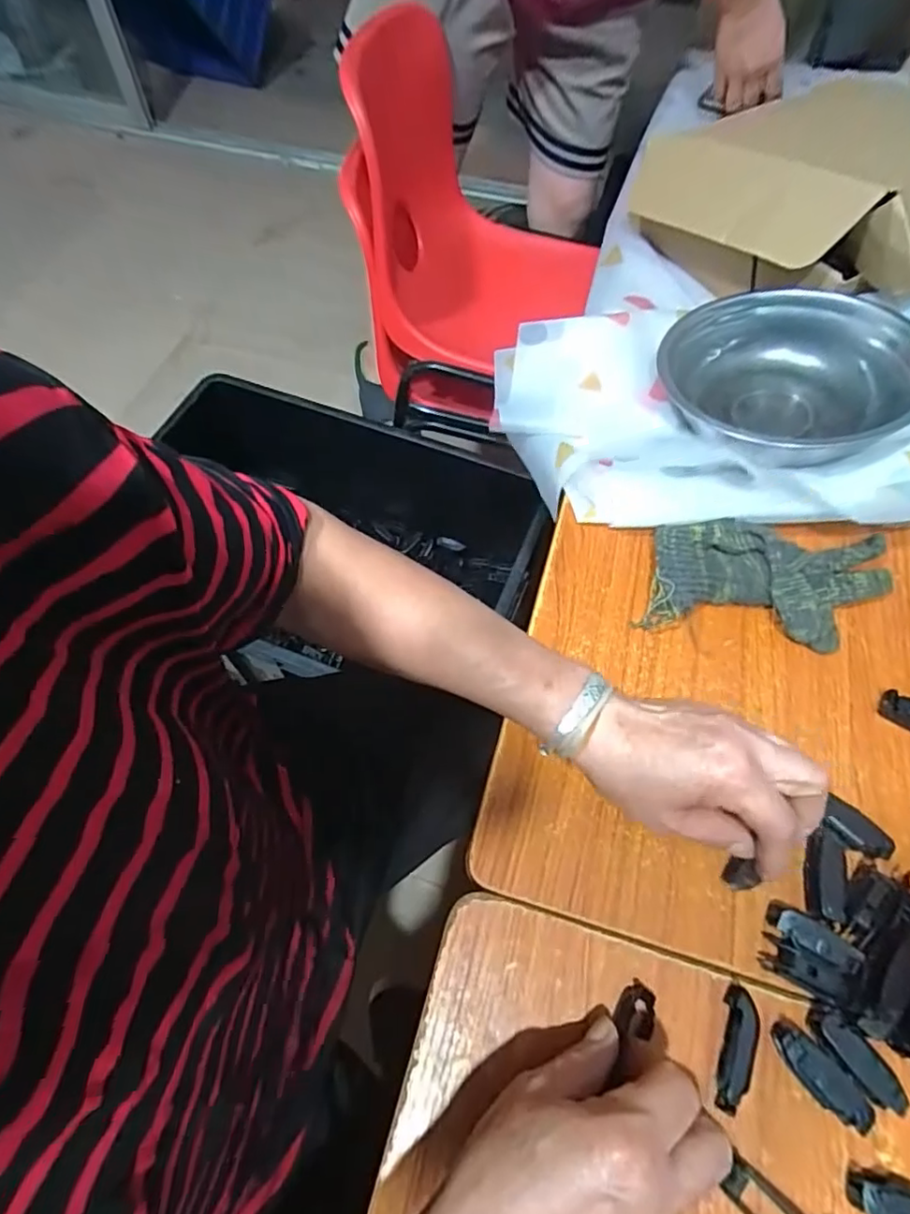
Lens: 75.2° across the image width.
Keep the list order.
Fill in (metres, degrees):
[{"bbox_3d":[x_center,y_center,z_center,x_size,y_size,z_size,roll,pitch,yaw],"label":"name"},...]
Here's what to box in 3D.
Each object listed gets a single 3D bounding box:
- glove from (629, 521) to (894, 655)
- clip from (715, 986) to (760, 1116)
[{"bbox_3d":[0.235,-0.019,0.443,0.174,0.033,0.092,8,63,3],"label":"glove"},{"bbox_3d":[0.150,0.233,0.312,0.013,0.011,0.056,18,64,8],"label":"clip"}]

